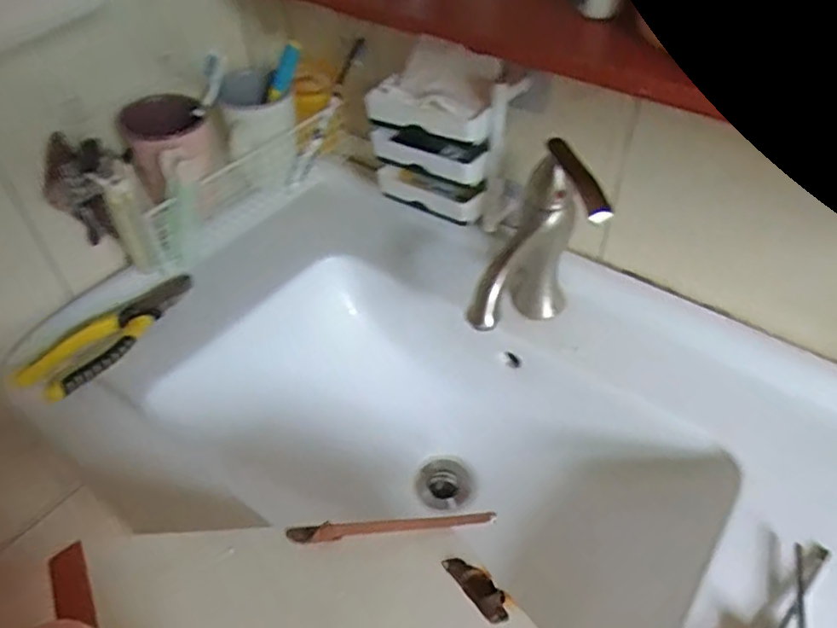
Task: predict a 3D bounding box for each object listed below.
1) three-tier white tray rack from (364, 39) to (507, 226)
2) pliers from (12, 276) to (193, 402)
[{"bbox_3d":[0.017,-0.169,0.600,0.130,0.140,0.069,9,46,10],"label":"three-tier white tray rack"},{"bbox_3d":[-0.301,0.013,0.613,0.062,0.030,0.180,22,49,21],"label":"pliers"}]

